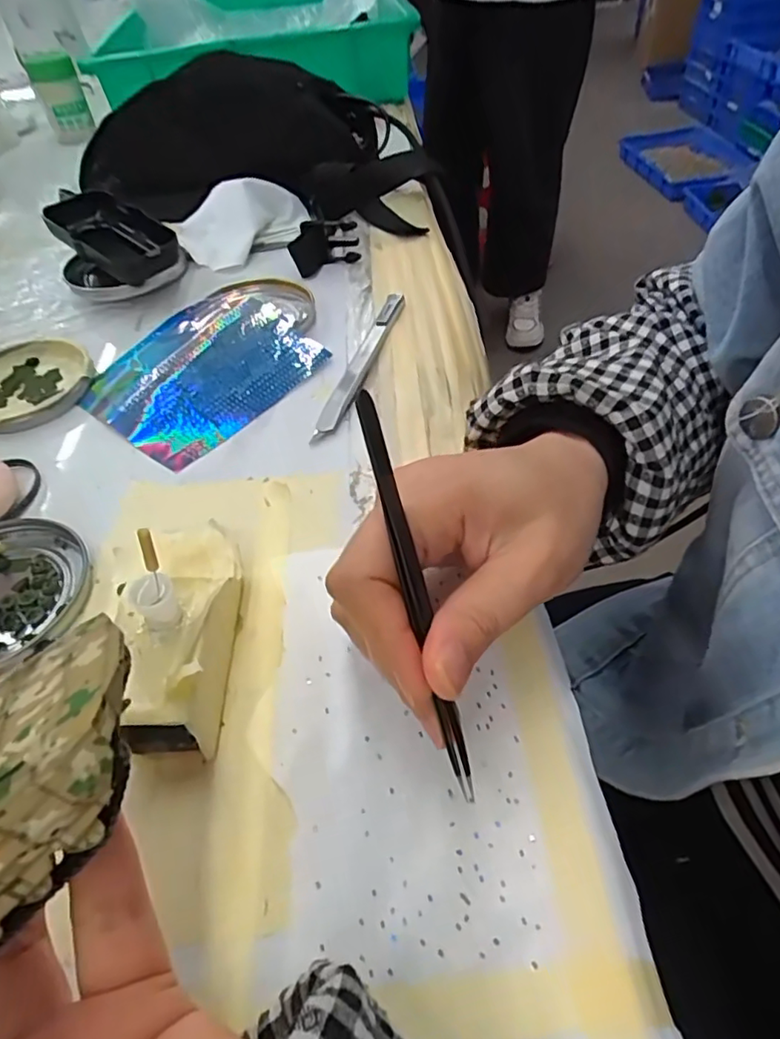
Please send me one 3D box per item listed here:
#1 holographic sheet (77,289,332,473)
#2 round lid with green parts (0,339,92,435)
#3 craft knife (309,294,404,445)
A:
[{"bbox_3d":[-0.115,-0.095,0.356,0.110,0.015,0.126,30,58,26],"label":"holographic sheet"},{"bbox_3d":[-0.226,-0.085,0.360,0.078,0.009,0.082,-2,49,2],"label":"round lid with green parts"},{"bbox_3d":[-0.016,-0.094,0.351,0.013,0.010,0.134,12,52,14],"label":"craft knife"}]

